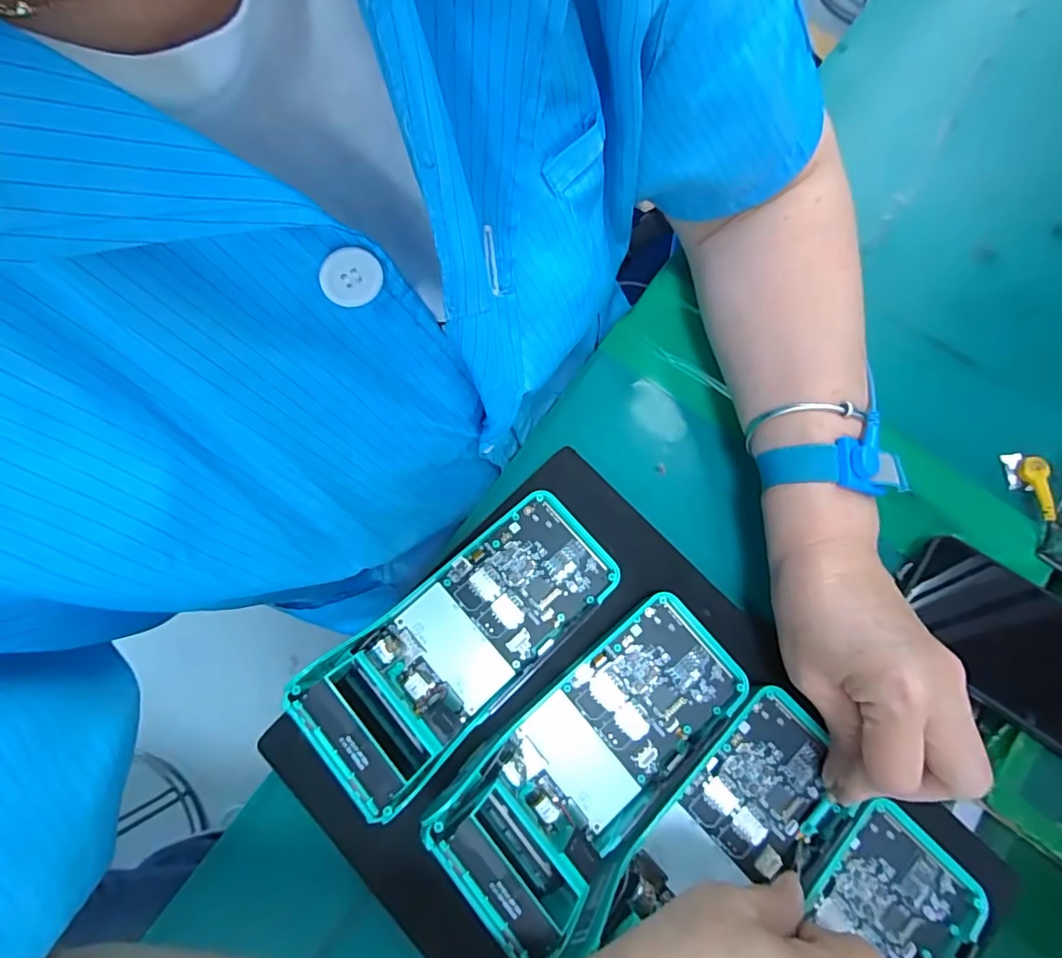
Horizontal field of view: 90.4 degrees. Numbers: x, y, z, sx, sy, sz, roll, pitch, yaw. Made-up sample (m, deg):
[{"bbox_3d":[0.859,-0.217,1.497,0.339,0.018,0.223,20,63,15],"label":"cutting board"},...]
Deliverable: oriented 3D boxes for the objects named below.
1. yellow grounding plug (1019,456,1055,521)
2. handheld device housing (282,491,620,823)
[{"bbox_3d":[0.324,0.006,0.338,0.005,0.015,0.040,-2,85,-27],"label":"yellow grounding plug"},{"bbox_3d":[-0.033,0.083,0.282,0.073,0.035,0.170,45,58,14],"label":"handheld device housing"}]

